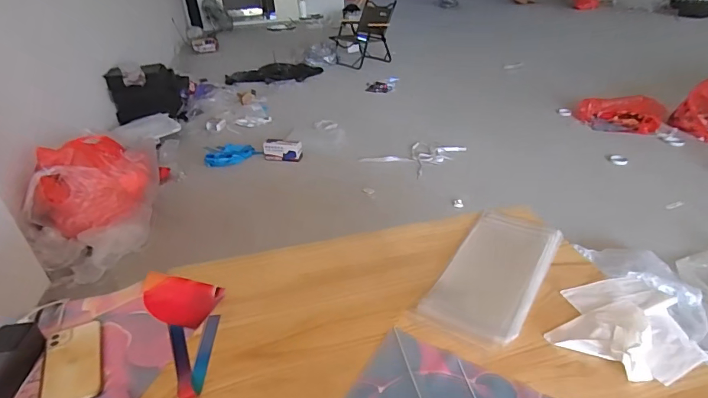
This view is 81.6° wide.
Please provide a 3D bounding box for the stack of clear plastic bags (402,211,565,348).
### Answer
[{"bbox_3d":[0.256,0.129,0.748,0.159,0.023,0.350,18,38,32],"label":"stack of clear plastic bags"}]

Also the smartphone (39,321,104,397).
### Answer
[{"bbox_3d":[-0.423,0.246,0.618,0.076,0.009,0.150,-9,36,-26],"label":"smartphone"}]

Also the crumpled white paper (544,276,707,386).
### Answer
[{"bbox_3d":[0.426,0.185,0.640,0.181,0.036,0.212,18,37,31],"label":"crumpled white paper"}]

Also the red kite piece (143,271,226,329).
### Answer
[{"bbox_3d":[-0.317,0.177,0.727,0.155,0.024,0.085,7,33,17],"label":"red kite piece"}]

